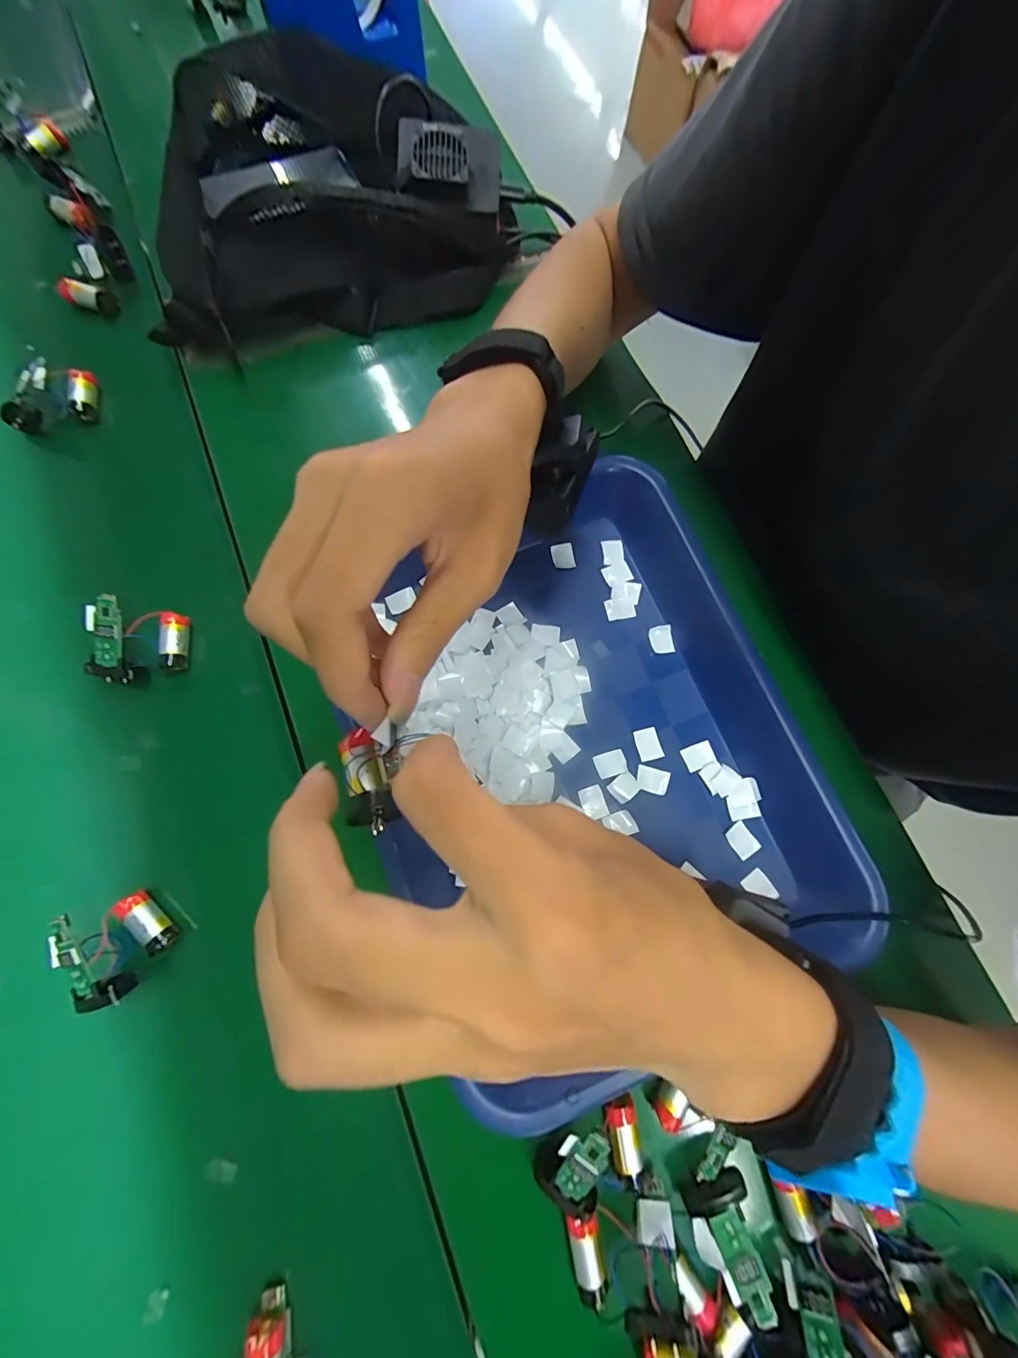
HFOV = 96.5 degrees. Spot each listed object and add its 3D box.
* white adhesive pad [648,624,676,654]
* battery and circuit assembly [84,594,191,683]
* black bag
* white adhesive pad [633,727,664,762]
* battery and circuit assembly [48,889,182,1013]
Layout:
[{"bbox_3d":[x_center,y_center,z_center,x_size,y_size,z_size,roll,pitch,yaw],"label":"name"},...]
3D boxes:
[{"bbox_3d":[0.105,-0.027,0.312,0.016,0.004,0.020,-12,76,-4],"label":"white adhesive pad"},{"bbox_3d":[-0.236,-0.022,0.288,0.048,0.039,0.049,0,75,0],"label":"battery and circuit assembly"},{"bbox_3d":[-0.148,-0.385,0.355,0.274,0.095,0.195,-19,76,-5],"label":"black bag"},{"bbox_3d":[0.091,0.042,0.294,0.015,0.004,0.020,-15,76,-4],"label":"white adhesive pad"},{"bbox_3d":[-0.214,0.144,0.247,0.046,0.028,0.051,-34,78,-9],"label":"battery and circuit assembly"}]

